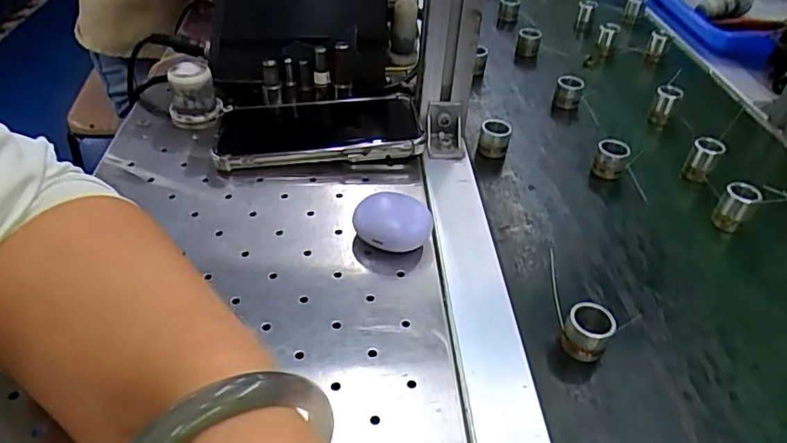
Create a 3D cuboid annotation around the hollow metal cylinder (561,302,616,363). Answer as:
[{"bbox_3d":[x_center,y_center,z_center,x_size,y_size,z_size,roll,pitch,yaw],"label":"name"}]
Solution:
[{"bbox_3d":[0.110,0.062,0.316,0.025,0.025,0.020,19,42,15],"label":"hollow metal cylinder"}]

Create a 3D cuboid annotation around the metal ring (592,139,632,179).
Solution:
[{"bbox_3d":[0.175,-0.049,0.449,0.024,0.031,0.024,3,40,-3],"label":"metal ring"}]

